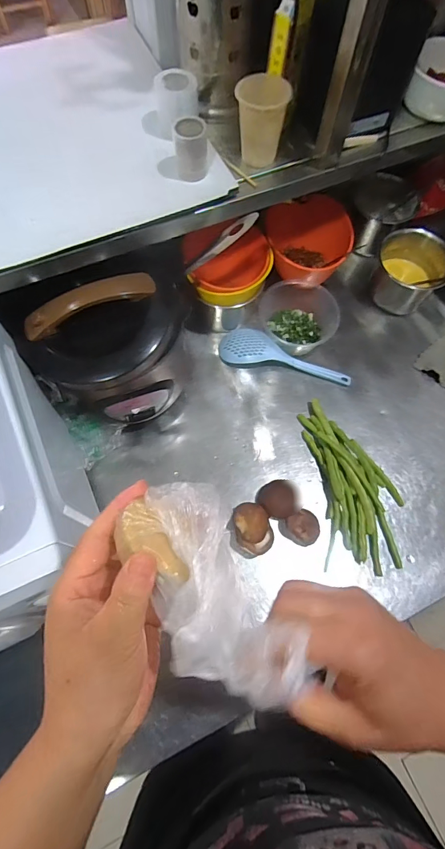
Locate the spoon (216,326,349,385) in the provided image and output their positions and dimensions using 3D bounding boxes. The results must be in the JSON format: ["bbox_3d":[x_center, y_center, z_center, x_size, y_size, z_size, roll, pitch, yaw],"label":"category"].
[{"bbox_3d":[0.116,-0.128,0.730,0.248,0.036,0.071,11,68,3],"label":"spoon"}]

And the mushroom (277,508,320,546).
[{"bbox_3d":[0.121,0.161,0.615,0.060,0.031,0.054,-23,70,-10],"label":"mushroom"}]

